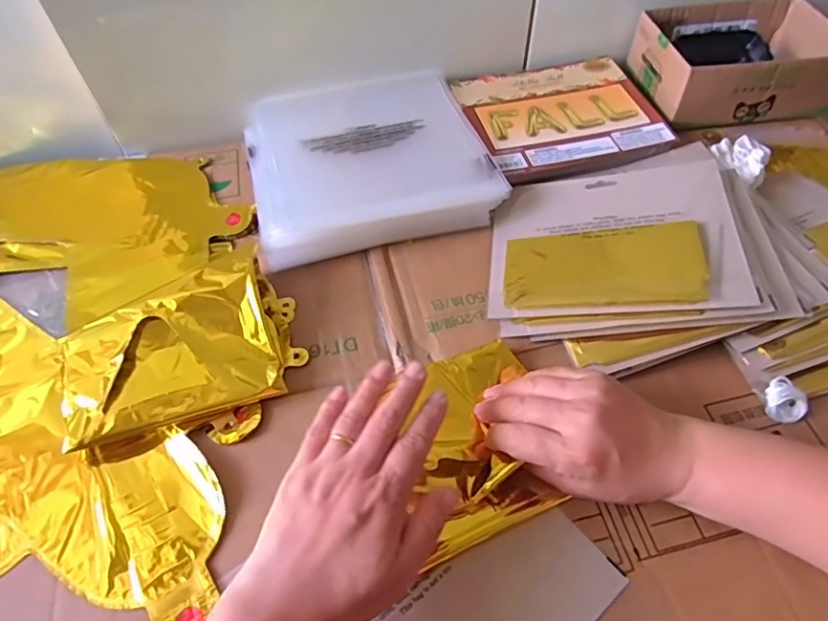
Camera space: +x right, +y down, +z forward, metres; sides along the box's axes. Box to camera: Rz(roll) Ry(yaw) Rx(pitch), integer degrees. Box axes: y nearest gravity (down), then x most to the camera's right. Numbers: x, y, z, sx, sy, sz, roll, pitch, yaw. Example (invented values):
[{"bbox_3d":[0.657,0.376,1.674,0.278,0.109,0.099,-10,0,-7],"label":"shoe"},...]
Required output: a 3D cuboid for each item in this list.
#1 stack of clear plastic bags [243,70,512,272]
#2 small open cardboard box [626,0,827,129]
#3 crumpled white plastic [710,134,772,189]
[{"bbox_3d":[-0.049,-0.155,0.546,0.223,0.034,0.243,-14,55,-9],"label":"stack of clear plastic bags"},{"bbox_3d":[0.341,-0.268,0.593,0.181,0.065,0.142,-8,55,-5],"label":"small open cardboard box"},{"bbox_3d":[0.318,-0.147,0.527,0.042,0.025,0.075,5,40,5],"label":"crumpled white plastic"}]

